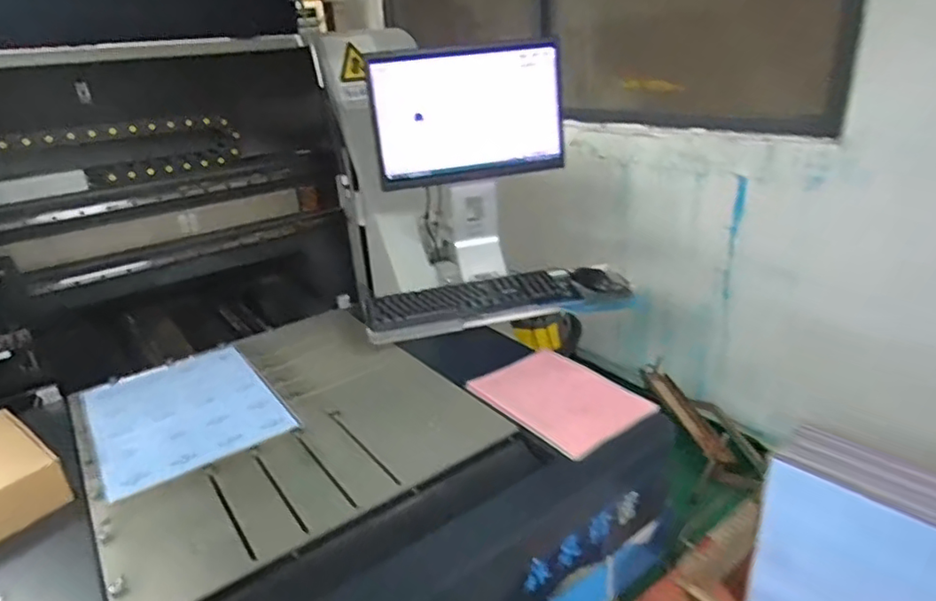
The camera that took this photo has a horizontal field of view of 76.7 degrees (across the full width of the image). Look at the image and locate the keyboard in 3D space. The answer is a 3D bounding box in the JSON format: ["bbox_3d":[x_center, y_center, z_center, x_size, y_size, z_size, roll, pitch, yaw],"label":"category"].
[{"bbox_3d":[0.015,-0.006,1.326,0.472,0.029,0.149,-9,24,-10],"label":"keyboard"}]

